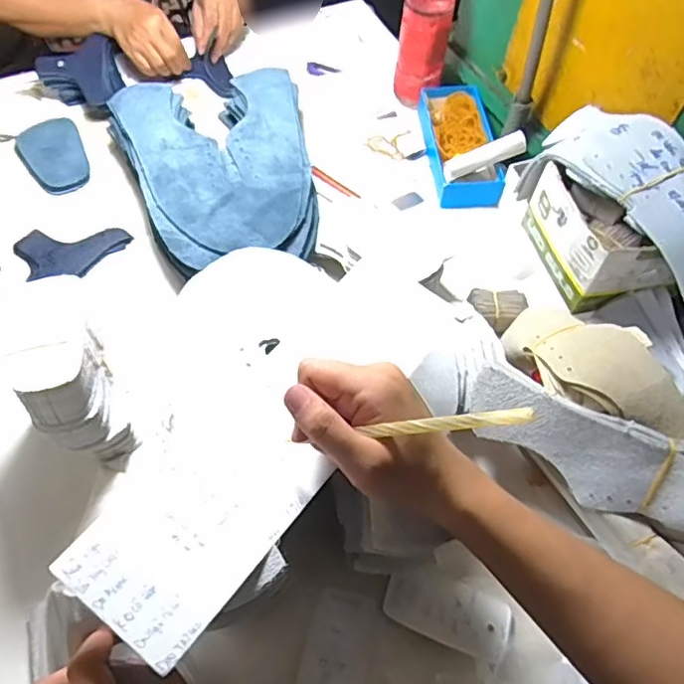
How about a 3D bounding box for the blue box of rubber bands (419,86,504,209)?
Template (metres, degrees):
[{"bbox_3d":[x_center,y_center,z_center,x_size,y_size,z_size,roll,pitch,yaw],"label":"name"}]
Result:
[{"bbox_3d":[0.152,-0.255,0.764,0.086,0.037,0.194,-1,59,-5],"label":"blue box of rubber bands"}]

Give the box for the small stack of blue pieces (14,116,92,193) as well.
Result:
[{"bbox_3d":[-0.356,-0.230,0.728,0.072,0.017,0.111,-21,63,-16],"label":"small stack of blue pieces"}]

